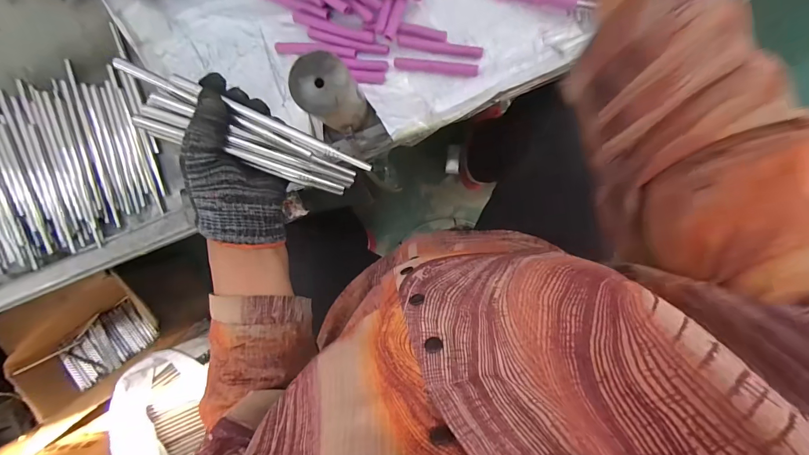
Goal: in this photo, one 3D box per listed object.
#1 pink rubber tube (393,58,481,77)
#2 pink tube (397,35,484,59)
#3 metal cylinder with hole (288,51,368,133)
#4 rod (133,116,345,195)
[{"bbox_3d":[0.041,-0.205,0.443,0.105,0.009,0.014,8,97,4],"label":"pink rubber tube"},{"bbox_3d":[0.045,-0.228,0.436,0.107,0.008,0.013,11,97,4],"label":"pink tube"},{"bbox_3d":[-0.080,-0.148,0.399,0.058,0.120,0.056,1,96,5],"label":"metal cylinder with hole"},{"bbox_3d":[-0.138,-0.059,0.306,0.172,0.009,0.011,18,98,-18],"label":"rod"}]

